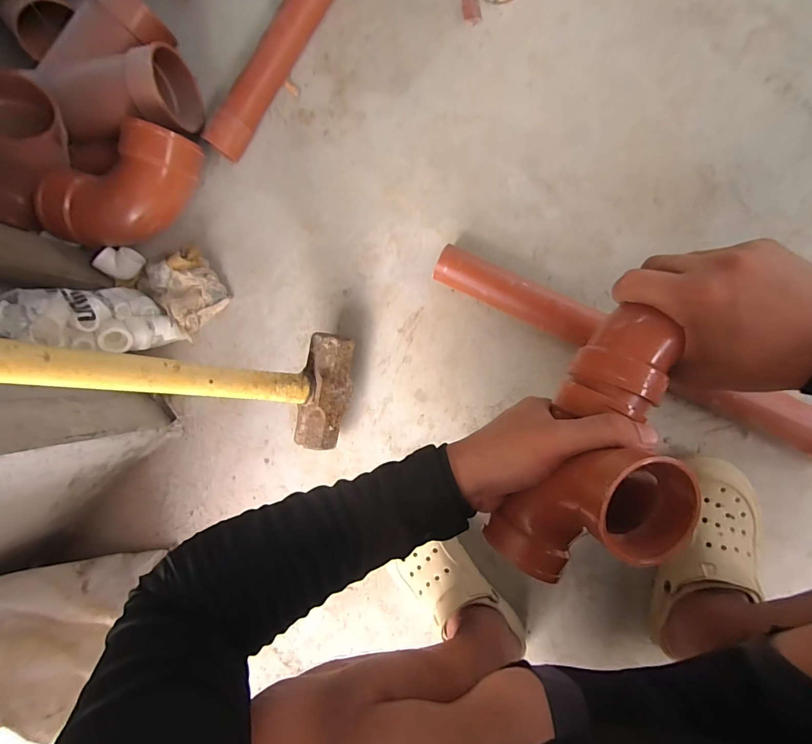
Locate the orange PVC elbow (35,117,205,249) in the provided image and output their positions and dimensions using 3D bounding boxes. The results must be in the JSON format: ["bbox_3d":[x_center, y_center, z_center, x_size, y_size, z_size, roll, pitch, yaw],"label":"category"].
[{"bbox_3d":[-0.453,-0.294,0.630,0.260,0.116,0.116,-19,88,8],"label":"orange PVC elbow"}]

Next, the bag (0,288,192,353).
[{"bbox_3d":[-0.474,-0.088,0.588,0.065,0.226,0.102,-3,90,38],"label":"bag"}]

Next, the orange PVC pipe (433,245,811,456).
[{"bbox_3d":[0.323,-0.030,0.544,0.615,0.067,0.057,27,94,7],"label":"orange PVC pipe"}]

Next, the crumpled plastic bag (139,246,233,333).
[{"bbox_3d":[-0.378,-0.144,0.651,0.127,0.055,0.107,43,96,6],"label":"crumpled plastic bag"}]

